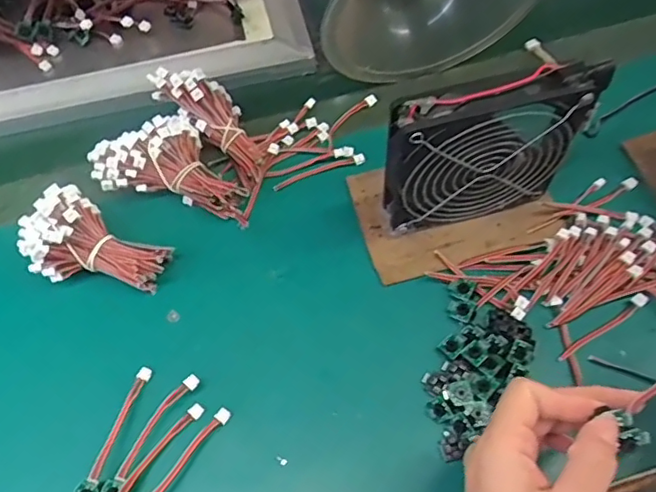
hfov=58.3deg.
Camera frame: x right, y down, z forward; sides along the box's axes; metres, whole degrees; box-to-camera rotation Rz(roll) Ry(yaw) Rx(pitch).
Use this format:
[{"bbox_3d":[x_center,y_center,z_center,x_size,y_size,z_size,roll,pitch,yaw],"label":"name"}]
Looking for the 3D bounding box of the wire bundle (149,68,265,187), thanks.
[{"bbox_3d":[-0.087,-0.102,0.470,0.044,0.026,0.115,-42,91,-17],"label":"wire bundle"}]

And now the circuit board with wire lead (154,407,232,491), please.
[{"bbox_3d":[-0.093,0.138,0.365,0.012,0.012,0.089,32,69,18],"label":"circuit board with wire lead"}]

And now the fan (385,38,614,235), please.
[{"bbox_3d":[0.104,-0.062,0.393,0.127,0.130,0.033,-16,63,-5],"label":"fan"}]

